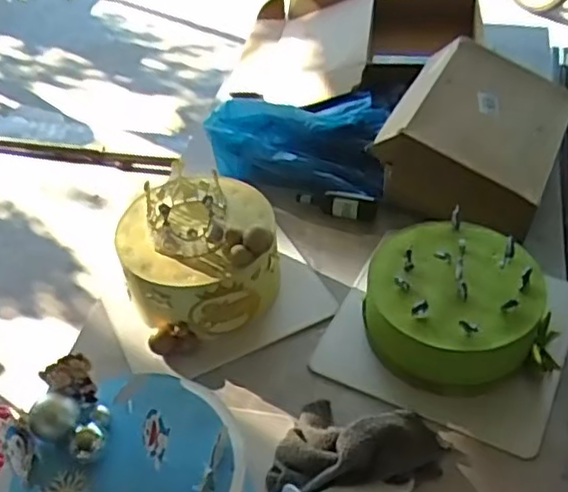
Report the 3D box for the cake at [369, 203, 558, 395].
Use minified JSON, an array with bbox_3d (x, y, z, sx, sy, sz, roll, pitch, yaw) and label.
[{"bbox_3d":[0.201,0.071,0.790,0.192,0.109,0.188,-14,46,-9],"label":"cake"}]

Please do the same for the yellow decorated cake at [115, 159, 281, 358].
[{"bbox_3d":[-0.105,0.007,0.848,0.188,0.149,0.174,-2,45,2],"label":"yellow decorated cake"}]

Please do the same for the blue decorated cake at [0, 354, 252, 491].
[{"bbox_3d":[-0.141,0.231,0.633,0.206,0.131,0.213,-2,42,1],"label":"blue decorated cake"}]

